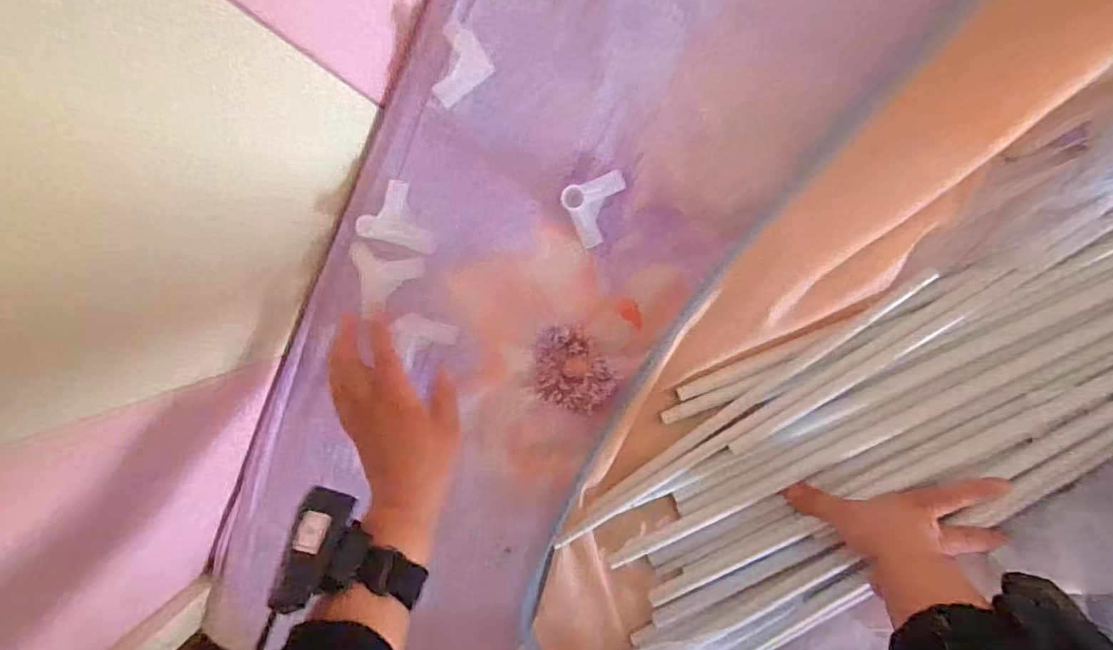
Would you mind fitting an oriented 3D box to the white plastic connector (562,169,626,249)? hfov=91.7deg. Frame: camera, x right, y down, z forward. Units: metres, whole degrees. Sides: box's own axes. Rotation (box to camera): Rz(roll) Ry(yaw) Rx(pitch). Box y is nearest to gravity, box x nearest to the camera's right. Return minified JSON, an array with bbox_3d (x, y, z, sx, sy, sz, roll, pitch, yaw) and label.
[{"bbox_3d":[0.037,-0.095,0.437,0.053,0.045,0.049,-26,95,8],"label":"white plastic connector"}]

